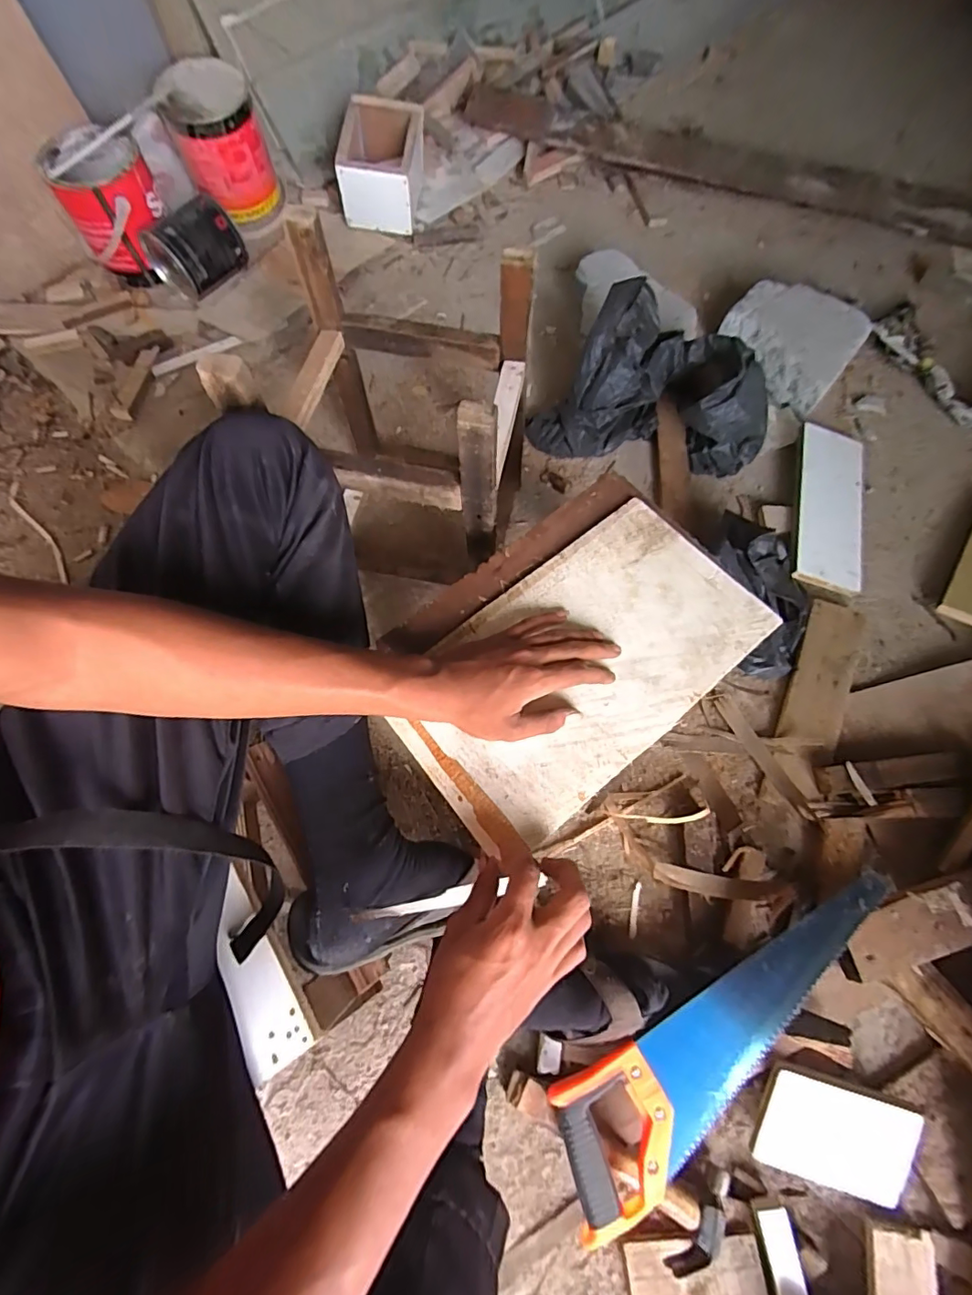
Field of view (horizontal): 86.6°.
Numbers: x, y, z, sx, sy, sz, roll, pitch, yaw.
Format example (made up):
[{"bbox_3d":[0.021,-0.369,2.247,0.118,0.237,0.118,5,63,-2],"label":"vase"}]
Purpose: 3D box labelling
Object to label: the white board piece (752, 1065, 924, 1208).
[{"bbox_3d":[0.345,0.488,0.514,0.130,0.013,0.109,17,95,13],"label":"white board piece"}]

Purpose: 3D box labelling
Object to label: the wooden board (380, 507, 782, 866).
[{"bbox_3d":[0.087,0.012,0.471,0.338,0.014,0.187,-37,75,-13],"label":"wooden board"}]

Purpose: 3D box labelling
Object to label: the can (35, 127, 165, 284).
[{"bbox_3d":[-0.619,-0.734,0.866,0.149,0.151,0.163,-34,75,-12],"label":"can"}]

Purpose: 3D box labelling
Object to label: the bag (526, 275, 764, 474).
[{"bbox_3d":[0.255,-0.382,0.759,0.320,0.153,0.158,8,71,2],"label":"bag"}]

